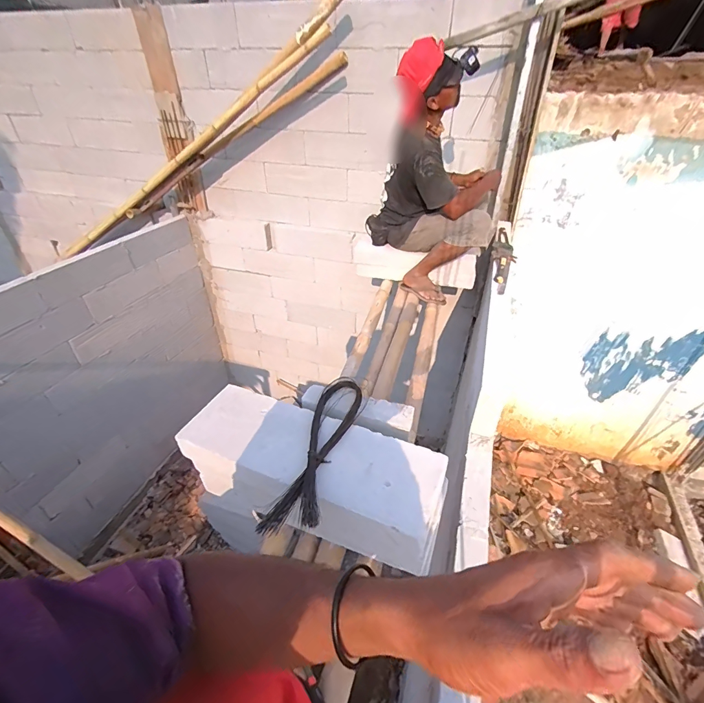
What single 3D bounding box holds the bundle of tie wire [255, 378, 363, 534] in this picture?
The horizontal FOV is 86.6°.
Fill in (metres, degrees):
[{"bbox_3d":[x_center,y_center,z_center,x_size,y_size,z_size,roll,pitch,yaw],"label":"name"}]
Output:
[{"bbox_3d":[-0.066,0.198,0.839,0.112,0.034,0.446,9,39,11],"label":"bundle of tie wire"}]

